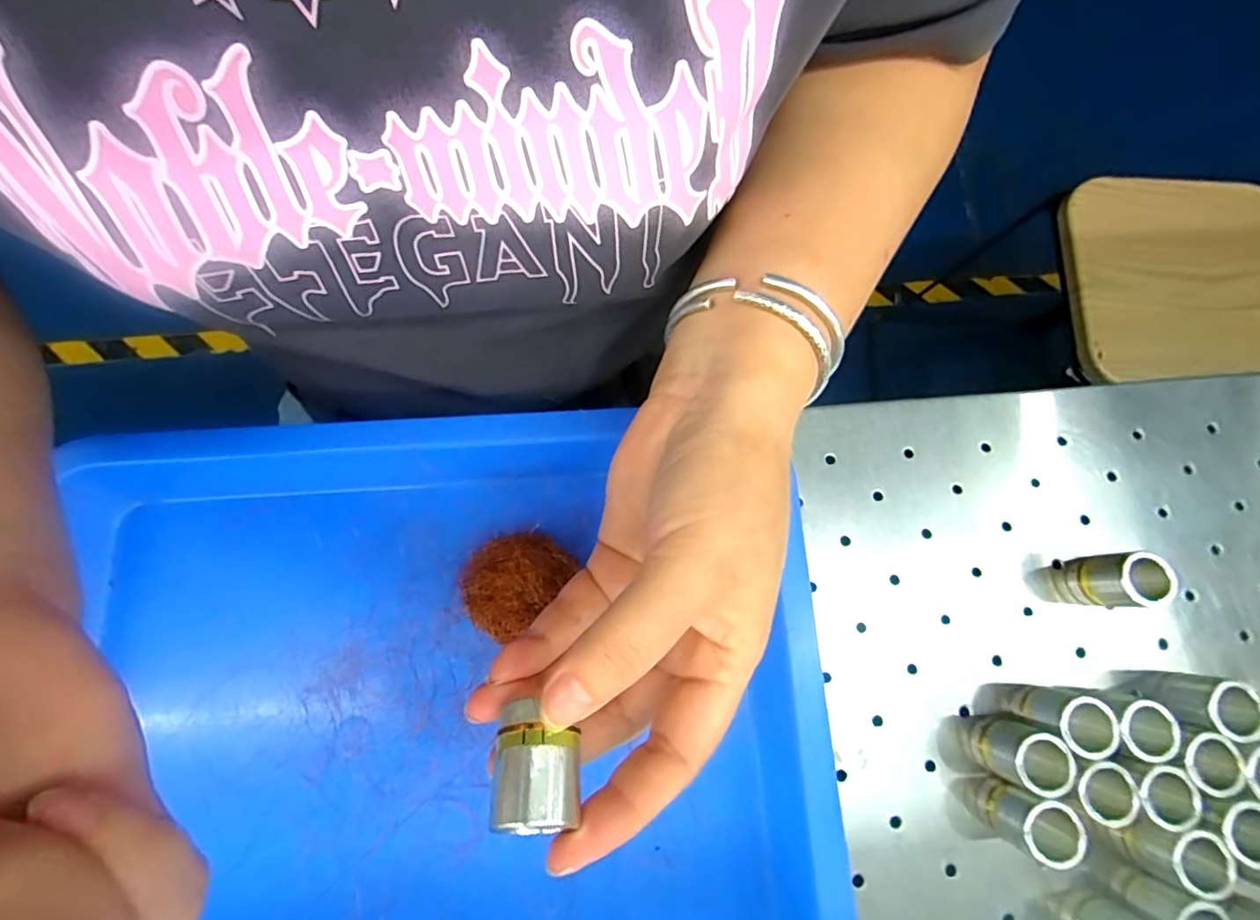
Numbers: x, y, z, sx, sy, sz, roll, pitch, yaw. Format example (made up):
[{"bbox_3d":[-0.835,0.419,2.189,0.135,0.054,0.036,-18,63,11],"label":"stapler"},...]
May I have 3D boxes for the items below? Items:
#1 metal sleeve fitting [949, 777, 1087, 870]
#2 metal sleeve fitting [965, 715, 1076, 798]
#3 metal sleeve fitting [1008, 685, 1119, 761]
[{"bbox_3d":[0.158,0.143,0.221,0.023,0.033,0.021,0,77,-2],"label":"metal sleeve fitting"},{"bbox_3d":[0.161,0.120,0.227,0.023,0.032,0.023,9,77,0],"label":"metal sleeve fitting"},{"bbox_3d":[0.179,0.108,0.231,0.022,0.032,0.022,17,77,2],"label":"metal sleeve fitting"}]

